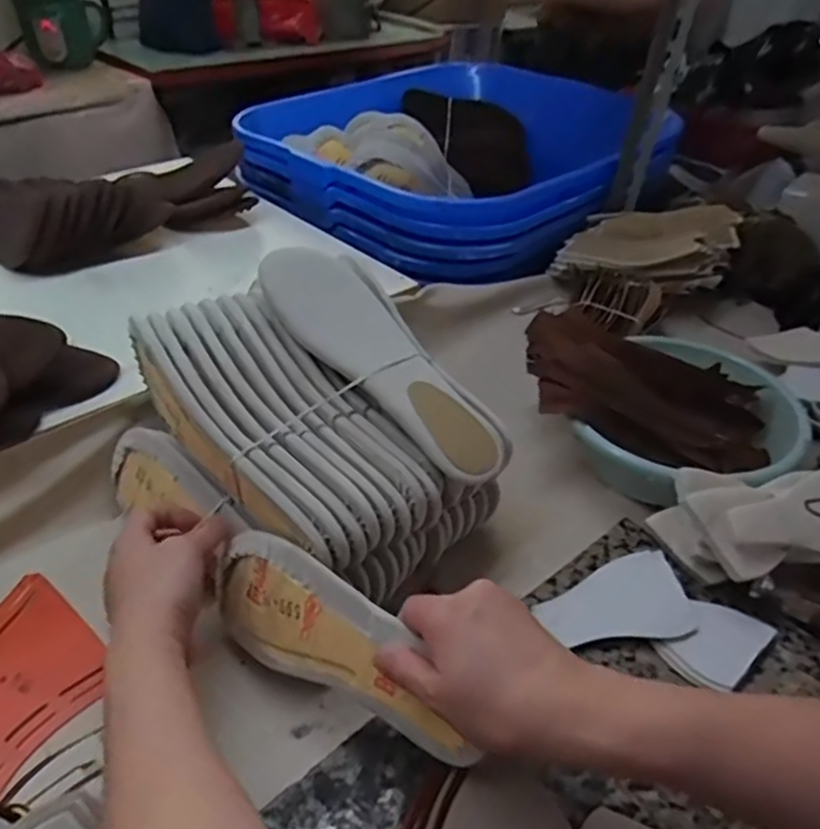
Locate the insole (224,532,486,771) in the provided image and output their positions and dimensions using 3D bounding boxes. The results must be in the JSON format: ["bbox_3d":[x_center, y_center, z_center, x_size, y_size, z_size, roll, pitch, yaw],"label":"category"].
[{"bbox_3d":[-0.049,0.136,0.433,0.208,0.078,0.013,17,12,32],"label":"insole"}]

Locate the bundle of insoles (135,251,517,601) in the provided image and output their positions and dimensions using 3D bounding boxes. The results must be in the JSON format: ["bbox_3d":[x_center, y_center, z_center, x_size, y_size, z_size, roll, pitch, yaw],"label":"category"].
[{"bbox_3d":[-0.059,0.002,0.527,0.199,0.095,0.260,-36,77,-27],"label":"bundle of insoles"}]

